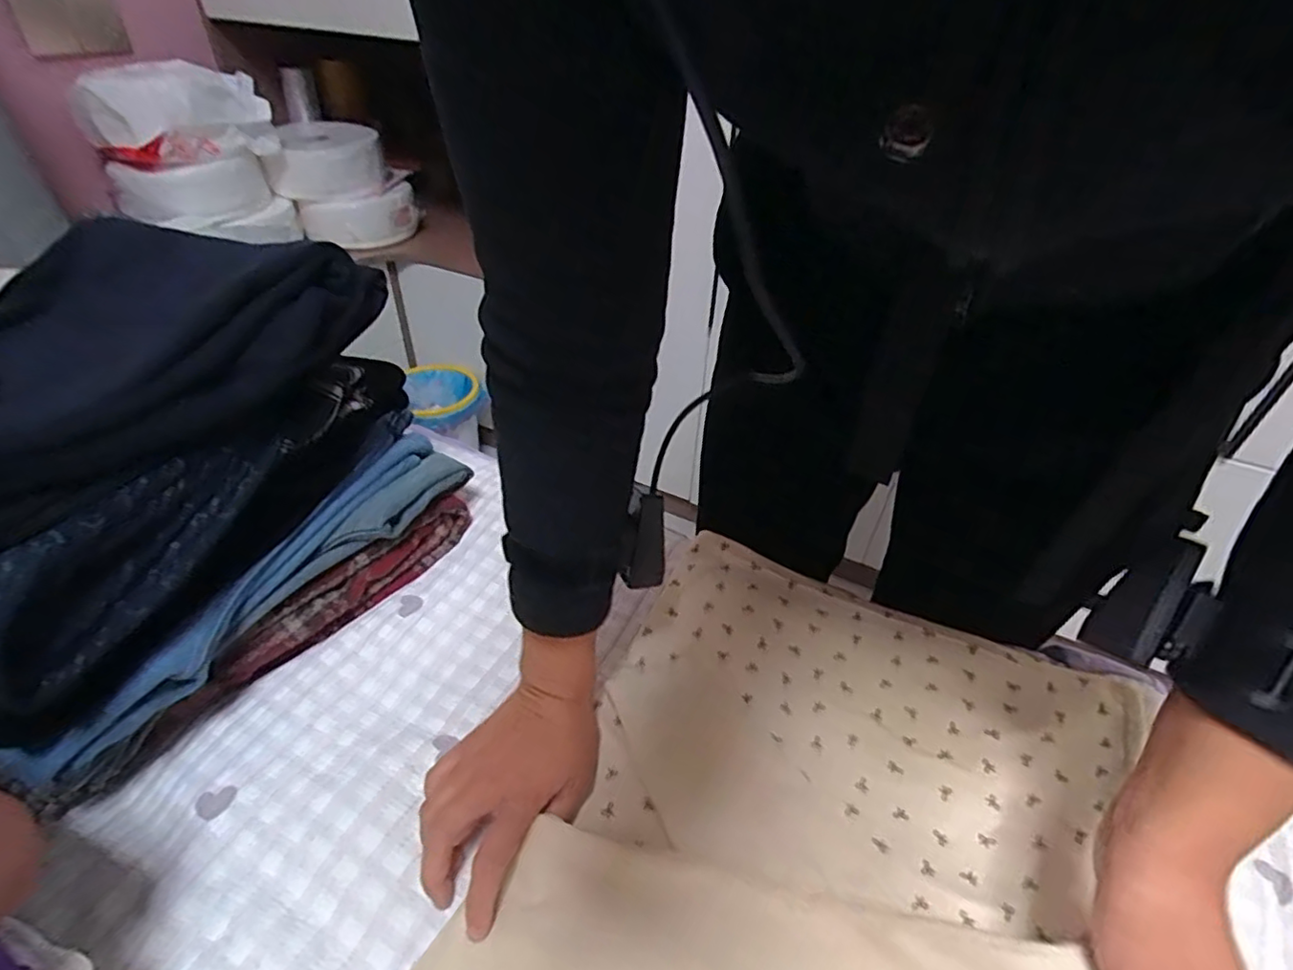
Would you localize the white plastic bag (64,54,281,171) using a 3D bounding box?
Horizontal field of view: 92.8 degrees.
[{"bbox_3d":[-0.873,-0.695,1.147,0.199,0.138,0.289,32,47,30],"label":"white plastic bag"}]

